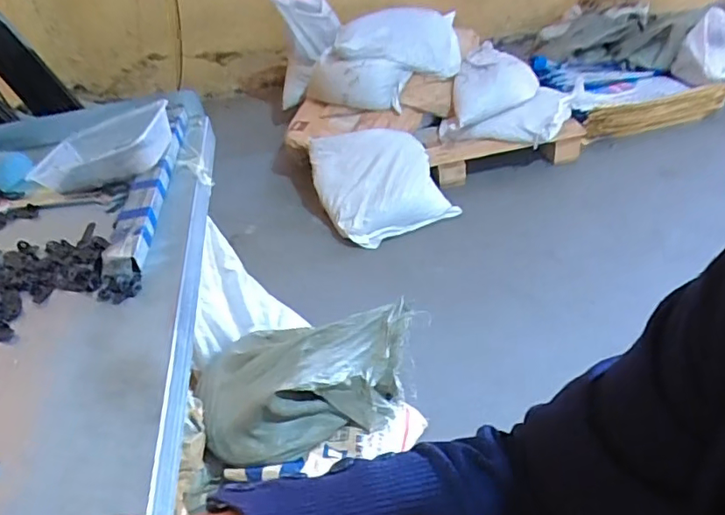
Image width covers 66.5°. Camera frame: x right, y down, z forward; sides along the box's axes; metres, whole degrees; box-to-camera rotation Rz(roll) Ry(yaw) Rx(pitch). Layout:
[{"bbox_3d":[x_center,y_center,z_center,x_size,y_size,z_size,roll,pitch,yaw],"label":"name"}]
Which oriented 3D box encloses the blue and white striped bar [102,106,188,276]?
[{"bbox_3d":[-0.239,-0.094,0.631,0.038,0.025,0.351,-9,39,-2],"label":"blue and white striped bar"}]

